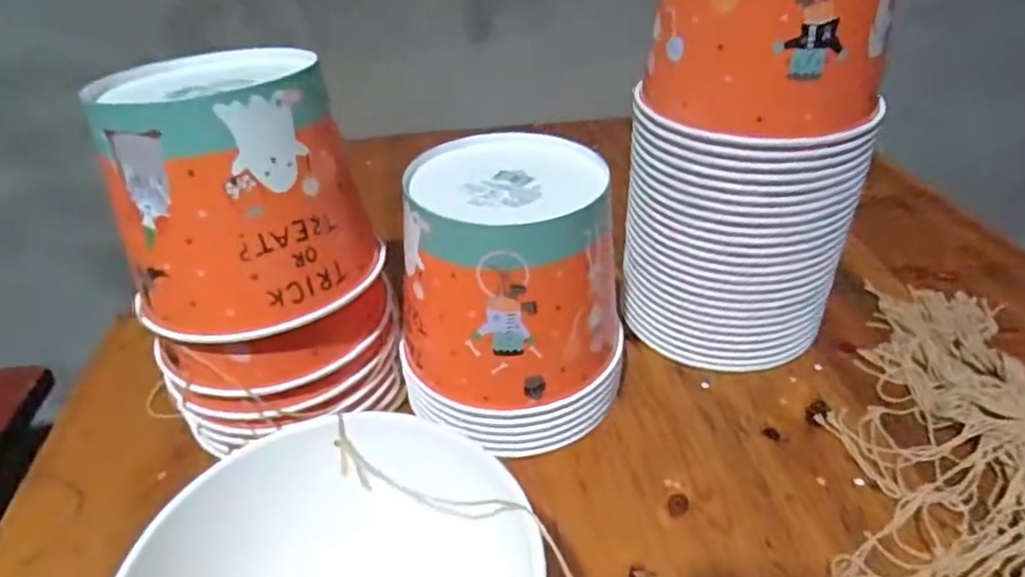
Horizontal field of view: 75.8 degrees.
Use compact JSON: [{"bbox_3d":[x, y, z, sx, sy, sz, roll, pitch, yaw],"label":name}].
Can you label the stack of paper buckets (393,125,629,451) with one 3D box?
[{"bbox_3d":[-0.002,0.008,0.458,0.151,0.178,0.137,-8,36,-8],"label":"stack of paper buckets"}]

